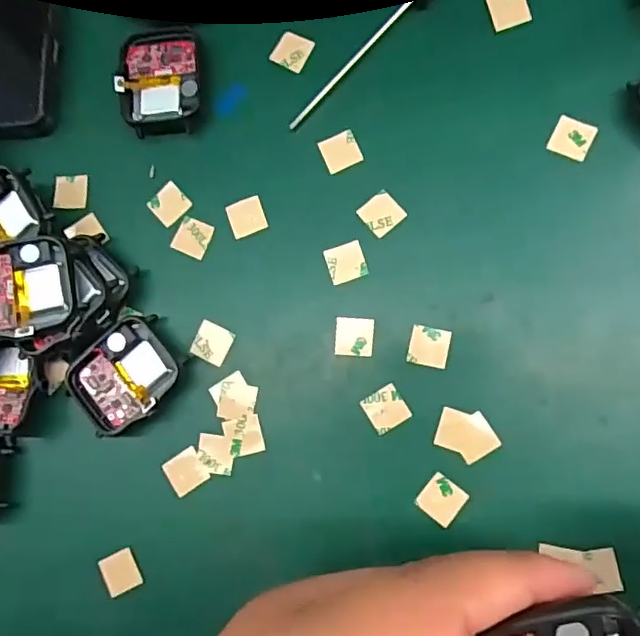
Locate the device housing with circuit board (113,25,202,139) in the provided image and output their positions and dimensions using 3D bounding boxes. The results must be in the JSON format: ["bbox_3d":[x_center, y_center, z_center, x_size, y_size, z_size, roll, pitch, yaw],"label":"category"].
[{"bbox_3d":[-0.069,-0.104,0.253,0.035,0.007,0.045,-3,85,5],"label":"device housing with circuit board"}]

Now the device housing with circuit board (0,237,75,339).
[{"bbox_3d":[-0.119,-0.012,0.227,0.040,0.006,0.038,-4,84,-8],"label":"device housing with circuit board"}]

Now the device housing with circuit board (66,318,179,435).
[{"bbox_3d":[-0.082,0.025,0.239,0.043,0.011,0.036,-39,83,1],"label":"device housing with circuit board"}]

